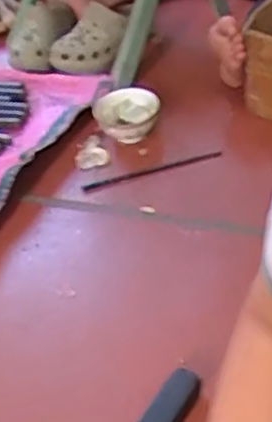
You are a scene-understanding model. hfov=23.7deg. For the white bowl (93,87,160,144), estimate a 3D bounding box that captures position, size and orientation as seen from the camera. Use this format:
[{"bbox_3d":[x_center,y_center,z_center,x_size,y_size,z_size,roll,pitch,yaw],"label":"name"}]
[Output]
[{"bbox_3d":[-0.013,-0.162,1.097,0.113,0.071,0.125,-10,41,1],"label":"white bowl"}]

